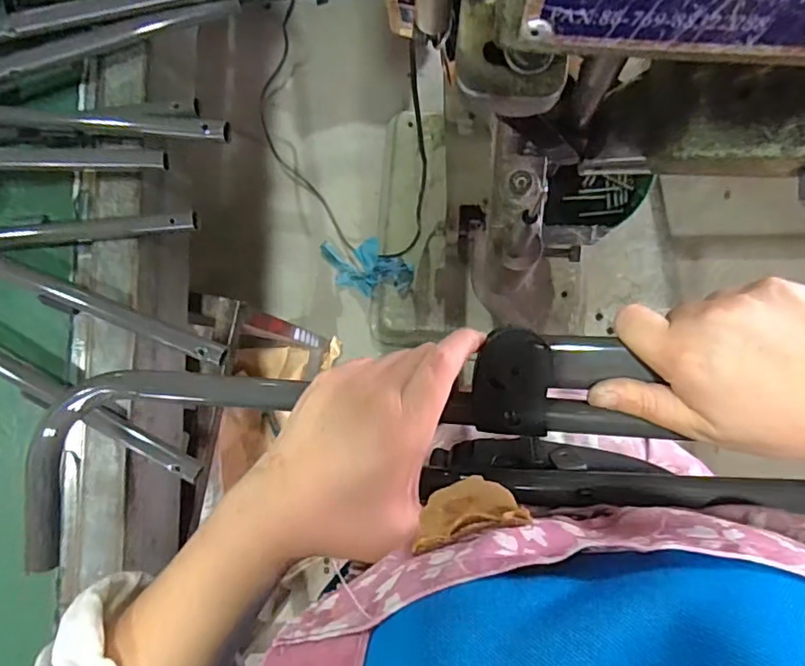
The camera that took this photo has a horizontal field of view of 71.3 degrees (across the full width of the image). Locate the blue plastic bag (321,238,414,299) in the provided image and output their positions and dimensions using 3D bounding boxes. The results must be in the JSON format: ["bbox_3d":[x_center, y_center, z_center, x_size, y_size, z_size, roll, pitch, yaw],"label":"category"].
[{"bbox_3d":[-0.087,-0.155,1.316,0.266,0.070,0.116,14,84,38],"label":"blue plastic bag"}]

